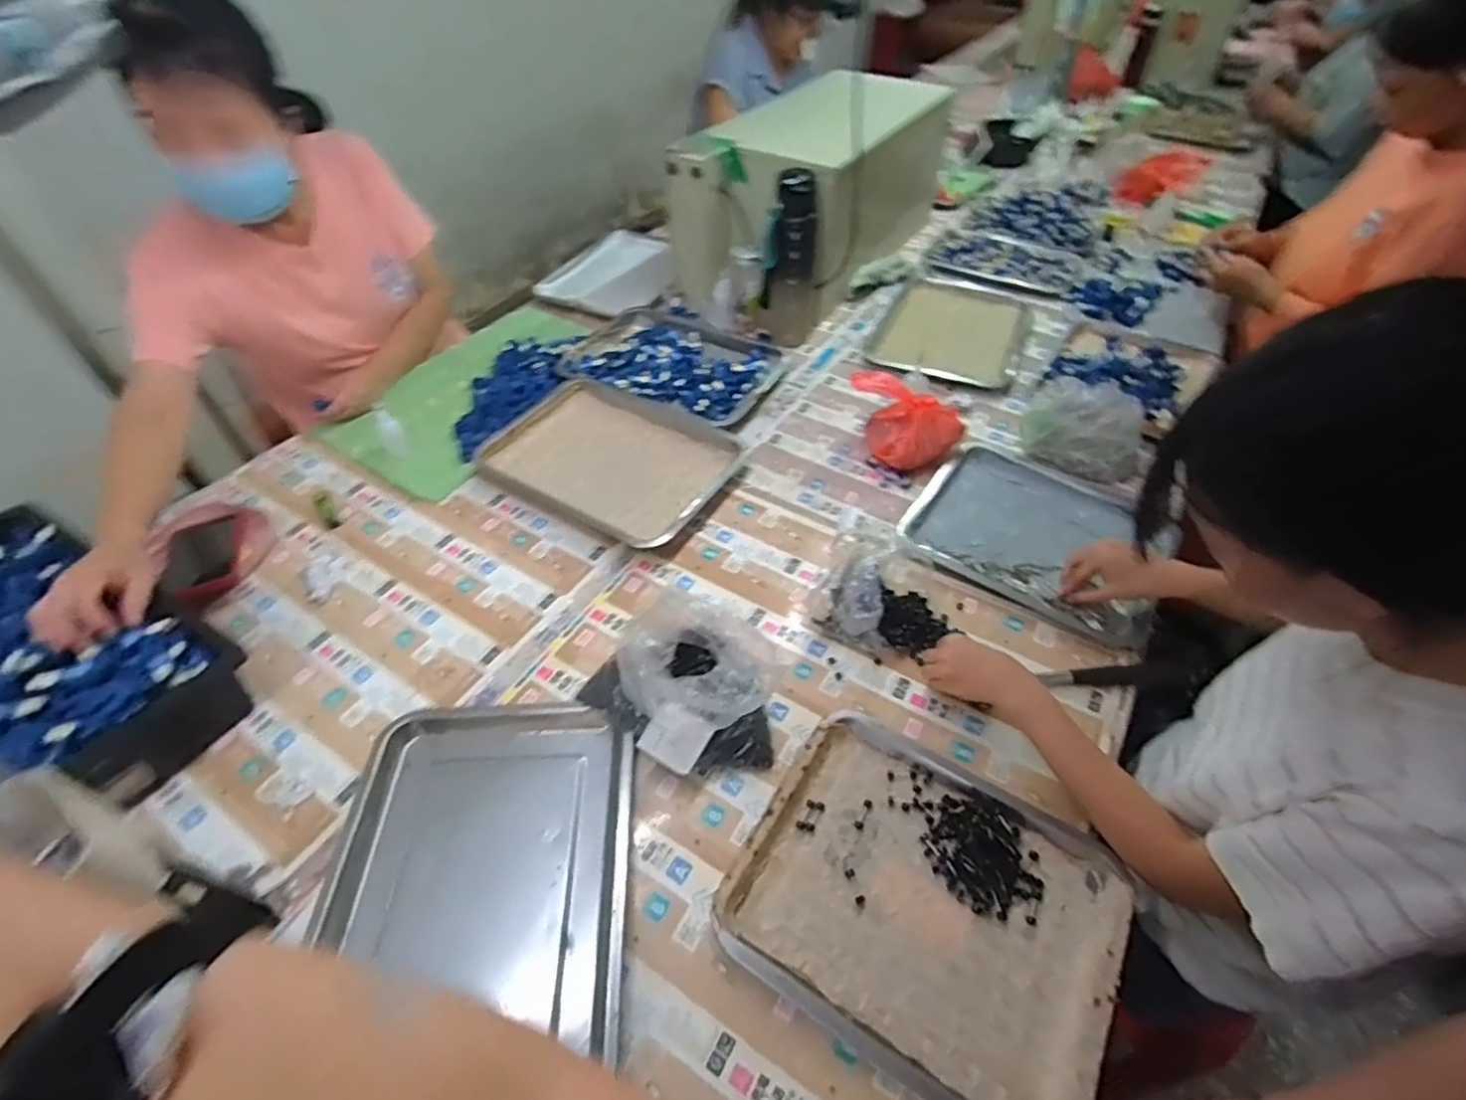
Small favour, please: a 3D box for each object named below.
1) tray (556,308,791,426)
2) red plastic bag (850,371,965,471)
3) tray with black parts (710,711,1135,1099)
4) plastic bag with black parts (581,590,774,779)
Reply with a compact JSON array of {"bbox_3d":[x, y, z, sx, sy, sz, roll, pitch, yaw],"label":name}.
[{"bbox_3d":[-0.096,-0.329,1.111,0.344,0.031,0.235,20,52,16],"label":"tray"},{"bbox_3d":[0.267,-0.205,0.962,0.136,0.107,0.147,-14,51,-12],"label":"red plastic bag"},{"bbox_3d":[0.171,0.310,0.574,0.306,0.033,0.251,27,55,21],"label":"tray with black parts"},{"bbox_3d":[-0.040,0.136,0.665,0.197,0.117,0.160,30,56,23],"label":"plastic bag with black parts"}]

